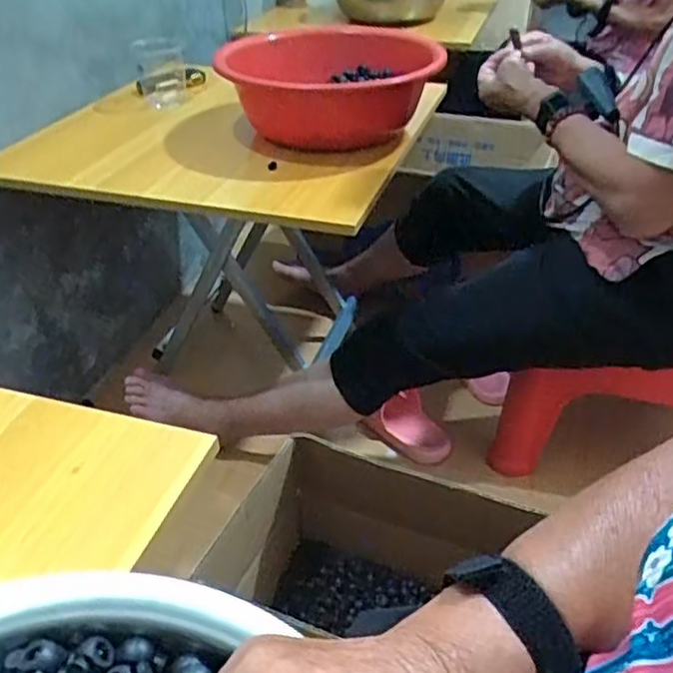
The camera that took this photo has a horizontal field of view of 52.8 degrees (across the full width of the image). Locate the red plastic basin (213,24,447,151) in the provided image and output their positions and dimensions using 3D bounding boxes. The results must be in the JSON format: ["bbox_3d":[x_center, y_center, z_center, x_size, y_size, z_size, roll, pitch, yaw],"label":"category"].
[{"bbox_3d":[-0.011,-0.367,1.013,0.304,0.142,0.308,-2,36,2],"label":"red plastic basin"}]

